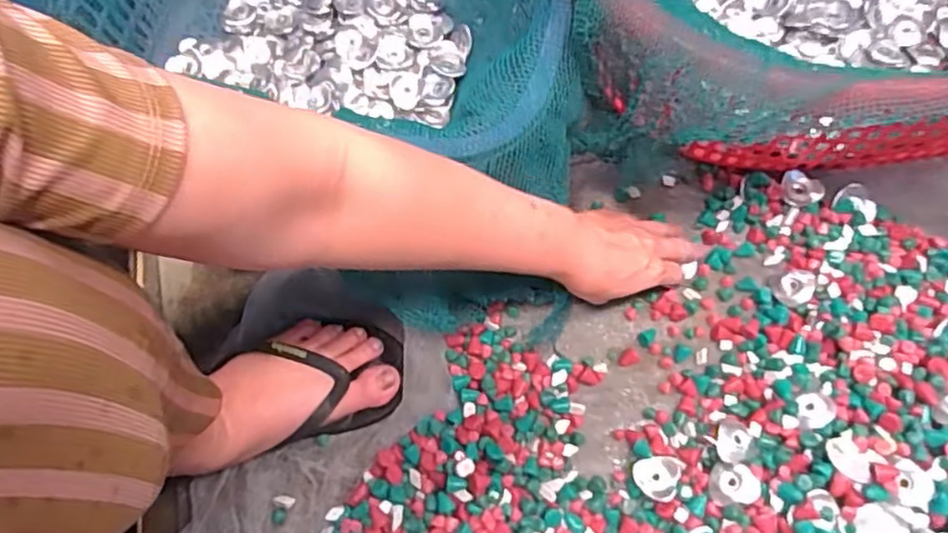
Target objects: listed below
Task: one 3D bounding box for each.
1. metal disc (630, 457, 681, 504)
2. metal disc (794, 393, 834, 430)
[{"bbox_3d":[0.143,0.165,0.523,0.036,0.007,0.035,-9,48,11],"label":"metal disc"},{"bbox_3d":[0.265,0.112,0.516,0.028,0.007,0.027,-1,69,4],"label":"metal disc"}]

